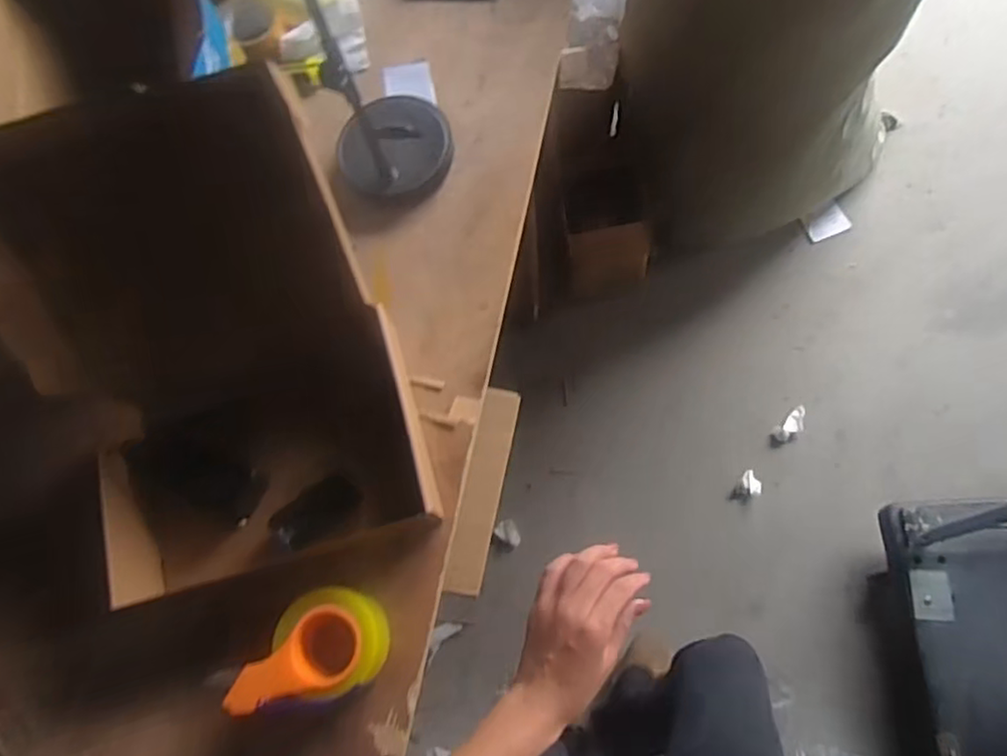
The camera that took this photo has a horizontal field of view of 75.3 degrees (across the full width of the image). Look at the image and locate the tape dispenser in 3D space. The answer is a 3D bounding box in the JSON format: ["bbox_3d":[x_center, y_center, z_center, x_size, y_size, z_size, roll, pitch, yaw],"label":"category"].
[{"bbox_3d":[-0.210,0.287,0.704,0.161,0.049,0.103,-12,72,2],"label":"tape dispenser"}]

